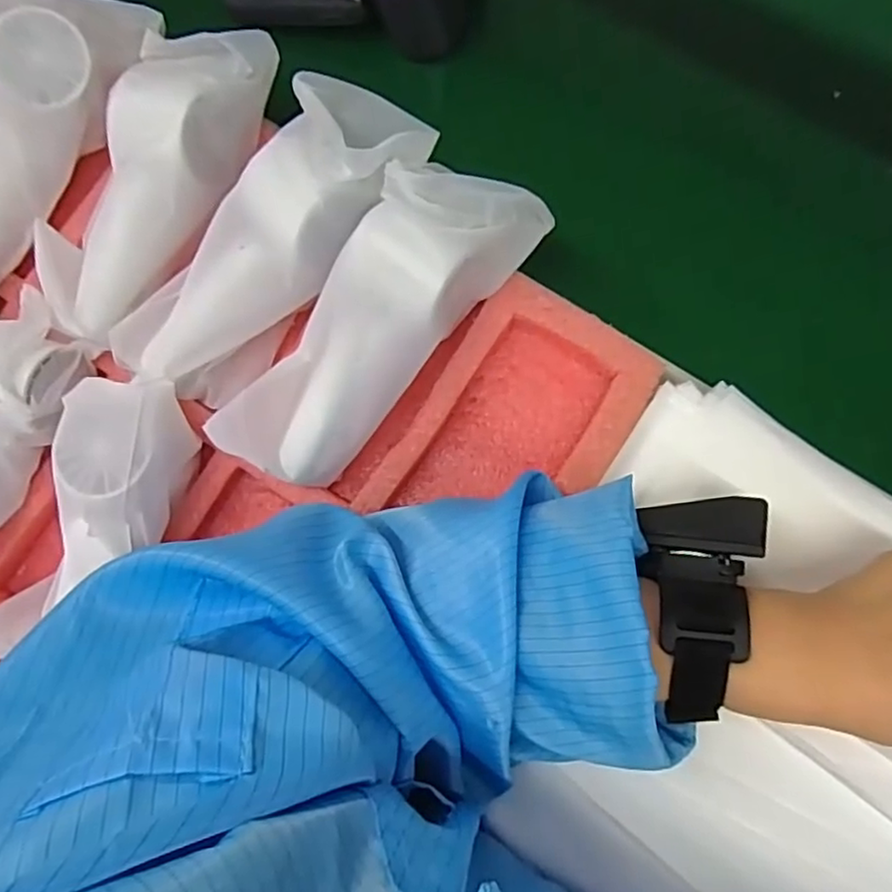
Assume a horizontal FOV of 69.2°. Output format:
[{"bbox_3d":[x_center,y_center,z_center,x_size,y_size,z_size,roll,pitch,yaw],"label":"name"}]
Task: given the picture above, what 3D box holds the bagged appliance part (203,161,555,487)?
[{"bbox_3d":[-0.035,-0.064,0.337,0.068,0.049,0.192,39,87,9],"label":"bagged appliance part"}]

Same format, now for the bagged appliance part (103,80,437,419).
[{"bbox_3d":[-0.093,-0.108,0.347,0.078,0.063,0.196,39,87,9],"label":"bagged appliance part"}]

